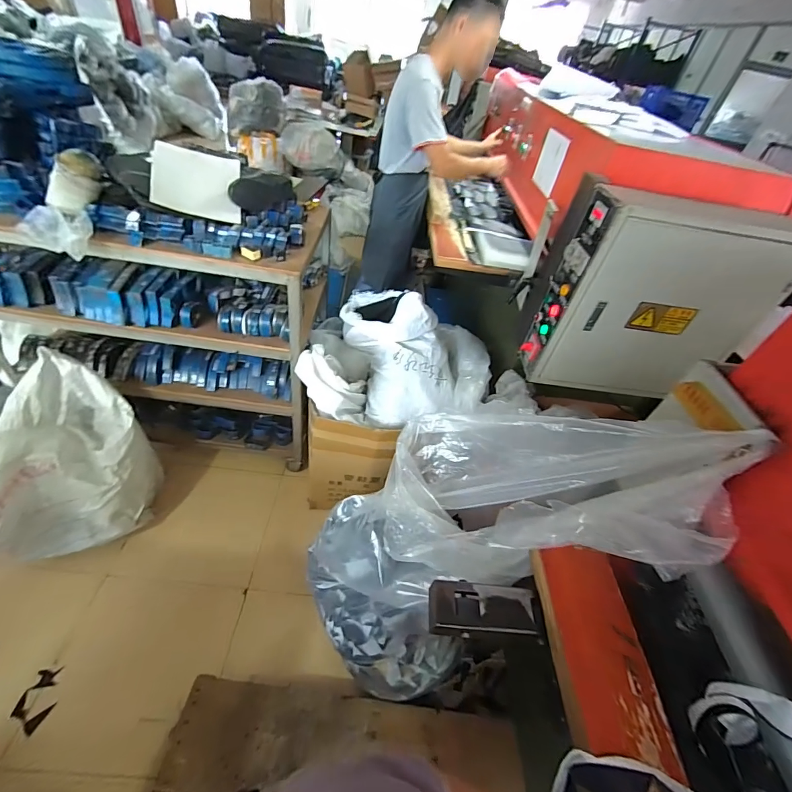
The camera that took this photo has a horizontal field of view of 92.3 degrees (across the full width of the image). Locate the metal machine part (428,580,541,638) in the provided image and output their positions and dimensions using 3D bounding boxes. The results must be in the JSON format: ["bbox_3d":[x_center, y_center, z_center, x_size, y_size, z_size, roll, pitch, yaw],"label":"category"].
[{"bbox_3d":[0.126,0.311,0.558,0.157,0.029,0.070,3,47,-2],"label":"metal machine part"}]

